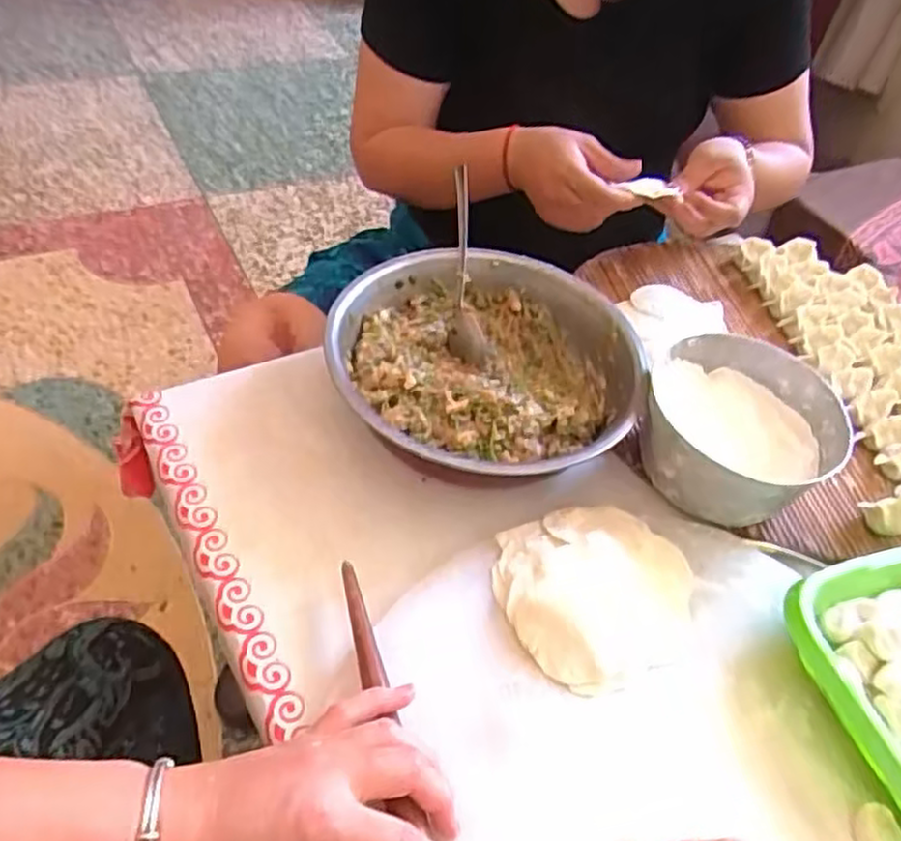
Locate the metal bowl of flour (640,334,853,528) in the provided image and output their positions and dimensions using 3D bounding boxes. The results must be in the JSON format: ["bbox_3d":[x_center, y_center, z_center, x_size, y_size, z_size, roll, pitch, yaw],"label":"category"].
[{"bbox_3d":[0.218,0.010,0.561,0.130,0.067,0.143,5,48,-6],"label":"metal bowl of flour"}]

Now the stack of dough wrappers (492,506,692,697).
[{"bbox_3d":[0.098,0.106,0.487,0.132,0.025,0.123,-18,54,-24],"label":"stack of dough wrappers"}]

